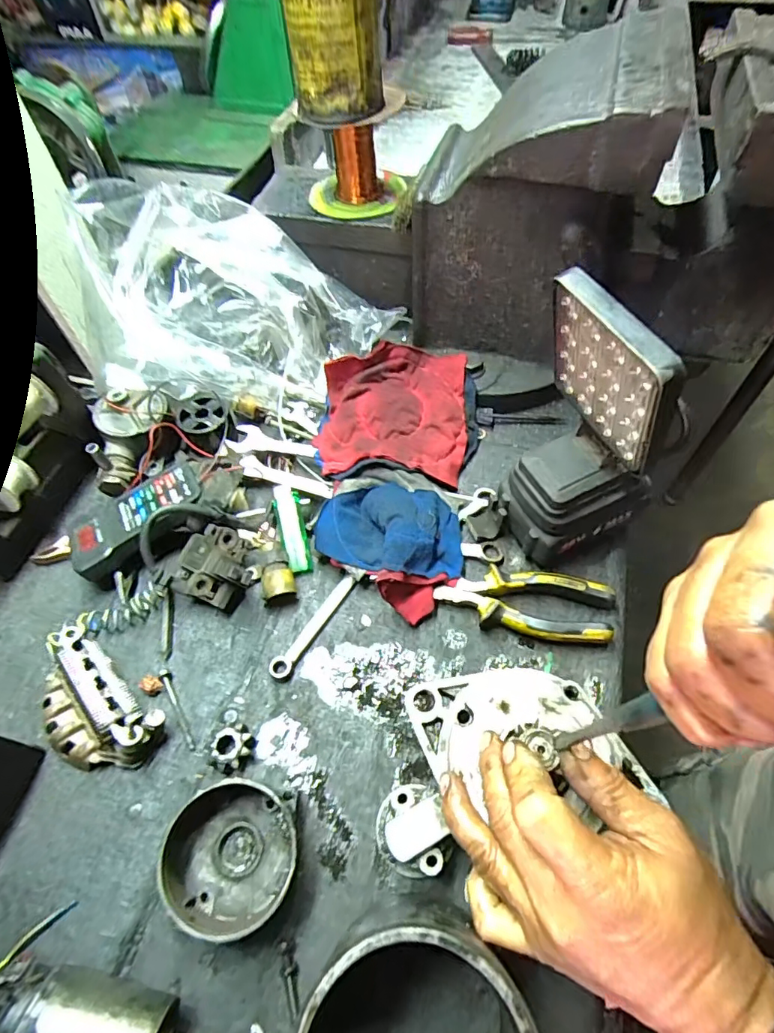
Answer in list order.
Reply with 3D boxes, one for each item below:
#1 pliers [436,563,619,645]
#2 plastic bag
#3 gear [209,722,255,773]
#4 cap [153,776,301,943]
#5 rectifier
[{"bbox_3d":[0.113,0.071,0.428,0.139,0.030,0.052,12,58,10],"label":"pliers"},{"bbox_3d":[-0.142,-0.220,0.511,0.279,0.144,0.152,-9,56,-4],"label":"plastic bag"},{"bbox_3d":[-0.112,0.167,0.373,0.026,0.018,0.032,21,60,16],"label":"gear"},{"bbox_3d":[-0.100,0.211,0.325,0.075,0.046,0.079,-1,56,2],"label":"cap"},{"bbox_3d":[-0.228,0.138,0.384,0.132,0.034,0.068,33,63,22],"label":"rectifier"}]

